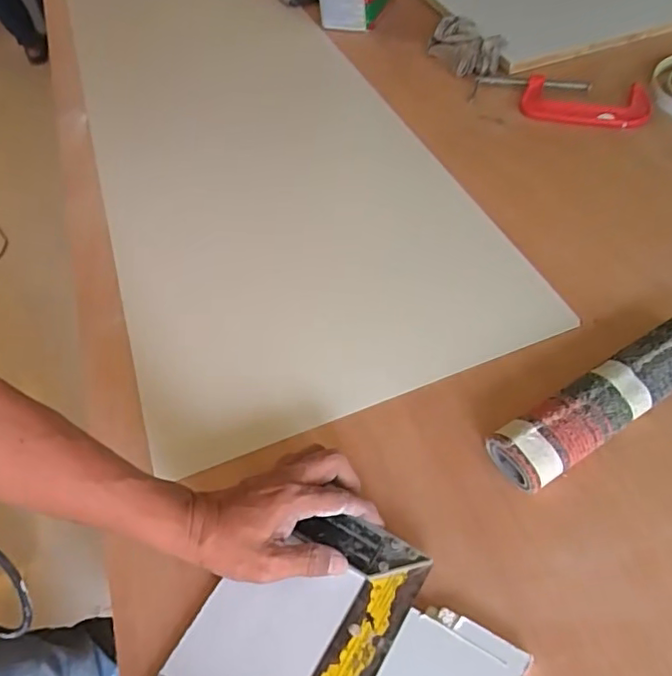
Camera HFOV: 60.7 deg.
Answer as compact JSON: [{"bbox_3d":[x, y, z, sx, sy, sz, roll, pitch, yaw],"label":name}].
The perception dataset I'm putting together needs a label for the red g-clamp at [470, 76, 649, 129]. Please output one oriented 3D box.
[{"bbox_3d":[0.329,-0.355,0.853,0.251,0.026,0.099,16,55,18],"label":"red g-clamp"}]

